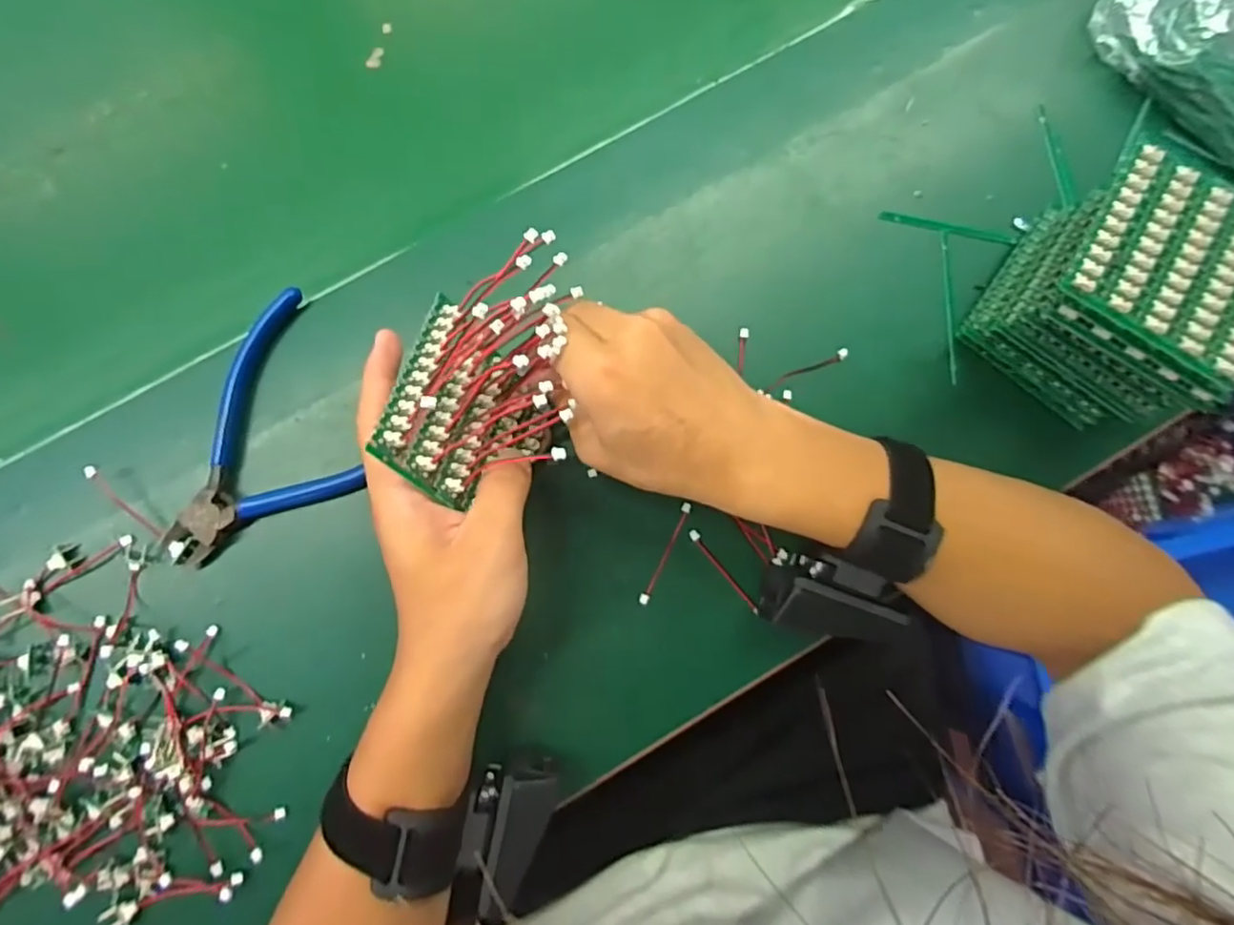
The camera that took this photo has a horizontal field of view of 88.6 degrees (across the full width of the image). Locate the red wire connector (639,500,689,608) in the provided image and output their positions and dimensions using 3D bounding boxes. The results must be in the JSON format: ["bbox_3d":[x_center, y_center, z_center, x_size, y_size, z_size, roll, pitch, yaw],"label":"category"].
[{"bbox_3d":[0.026,0.049,0.338,0.005,0.004,0.059,25,85,0],"label":"red wire connector"}]

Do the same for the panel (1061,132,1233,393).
[{"bbox_3d":[0.251,-0.092,0.275,0.084,0.012,0.087,30,85,0],"label":"panel"}]

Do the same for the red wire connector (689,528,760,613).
[{"bbox_3d":[0.058,0.058,0.339,0.006,0.004,0.056,-41,88,-5],"label":"red wire connector"}]

